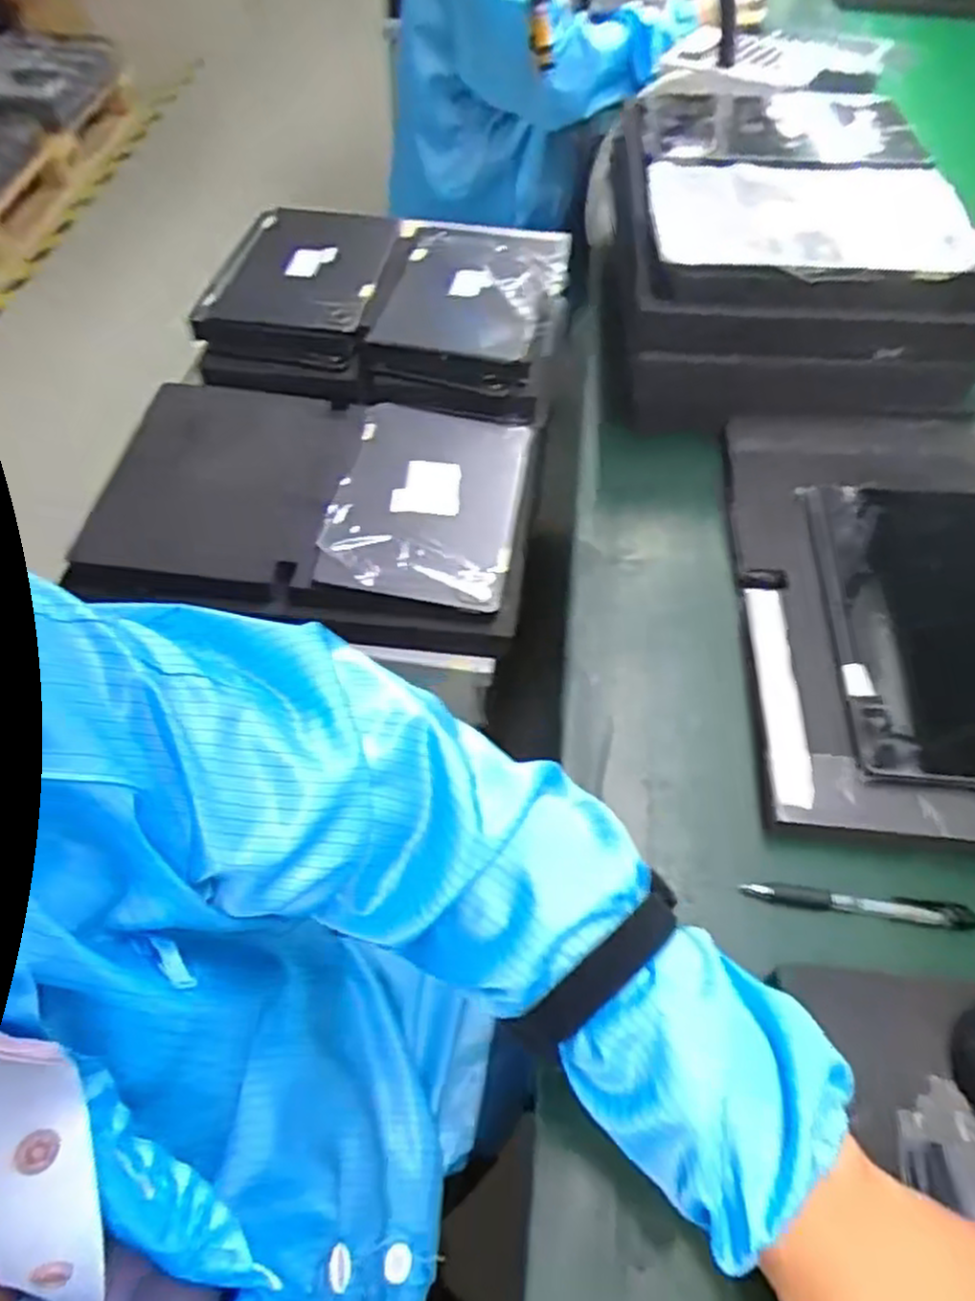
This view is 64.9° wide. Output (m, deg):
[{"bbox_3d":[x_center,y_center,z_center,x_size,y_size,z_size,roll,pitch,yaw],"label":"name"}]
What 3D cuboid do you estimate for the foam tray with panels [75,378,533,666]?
[{"bbox_3d":[-0.164,-0.150,0.765,0.405,0.059,0.311,5,56,2],"label":"foam tray with panels"}]

